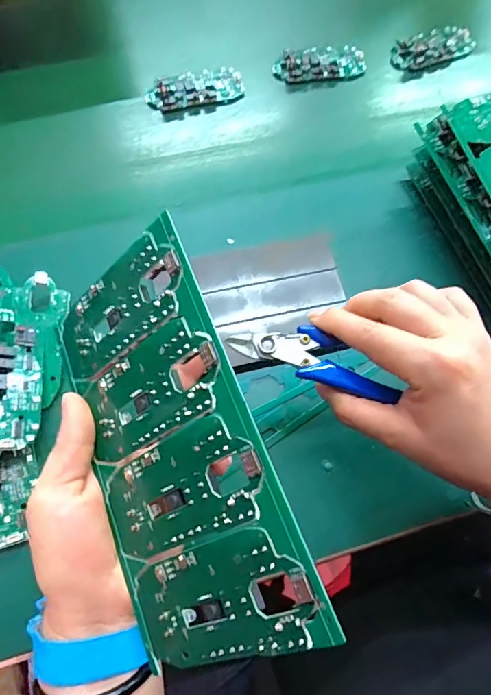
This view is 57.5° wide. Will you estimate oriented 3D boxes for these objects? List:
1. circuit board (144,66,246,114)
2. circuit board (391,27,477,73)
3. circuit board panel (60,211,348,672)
[{"bbox_3d":[-0.052,-0.266,0.463,0.100,0.013,0.043,-17,69,-9],"label":"circuit board"},{"bbox_3d":[0.210,-0.333,0.500,0.099,0.016,0.043,-21,69,-10],"label":"circuit board"},{"bbox_3d":[-0.038,0.043,0.209,0.103,0.004,0.186,-33,70,30],"label":"circuit board panel"}]

